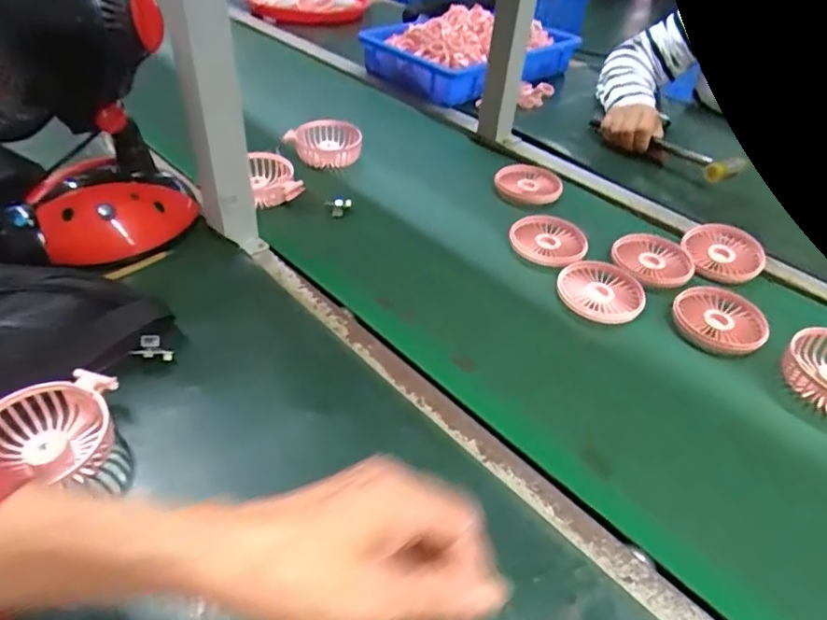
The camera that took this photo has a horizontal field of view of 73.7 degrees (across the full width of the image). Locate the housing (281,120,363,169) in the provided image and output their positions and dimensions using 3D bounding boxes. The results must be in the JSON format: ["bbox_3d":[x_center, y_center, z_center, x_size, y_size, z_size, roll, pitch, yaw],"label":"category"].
[{"bbox_3d":[-0.122,-0.227,0.753,0.098,0.029,0.084,-9,45,-15],"label":"housing"}]

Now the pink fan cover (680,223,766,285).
[{"bbox_3d":[0.350,-0.066,0.624,0.084,0.018,0.093,30,49,24],"label":"pink fan cover"}]

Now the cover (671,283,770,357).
[{"bbox_3d":[0.310,0.009,0.559,0.084,0.016,0.087,35,51,28],"label":"cover"}]

